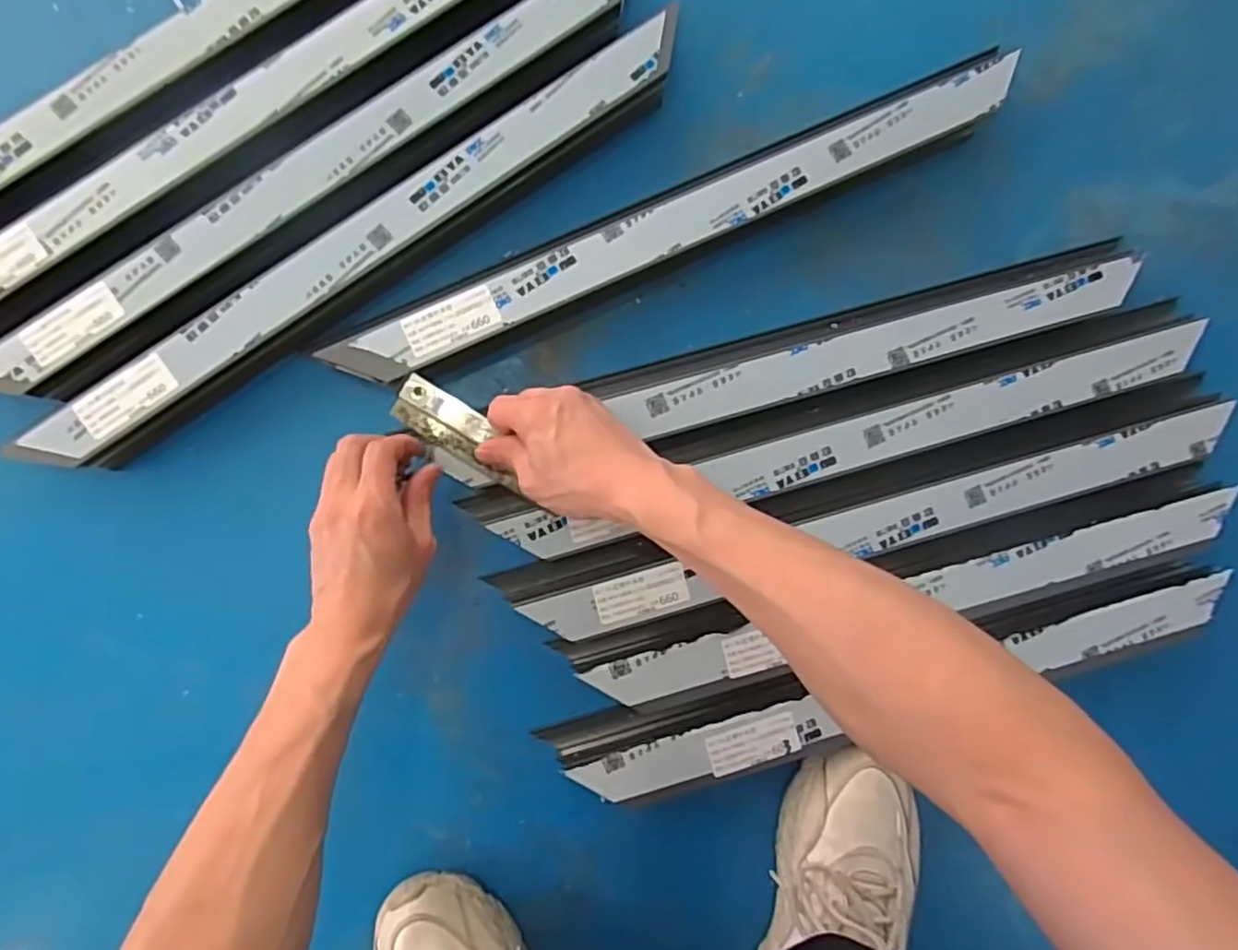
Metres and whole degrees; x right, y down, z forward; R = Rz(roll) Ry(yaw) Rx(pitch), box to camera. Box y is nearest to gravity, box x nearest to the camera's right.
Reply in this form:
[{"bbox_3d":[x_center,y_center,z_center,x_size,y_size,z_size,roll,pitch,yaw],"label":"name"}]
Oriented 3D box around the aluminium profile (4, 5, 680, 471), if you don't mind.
[{"bbox_3d":[-0.183,-0.176,0.538,0.579,0.050,0.063,-36,90,-6],"label":"aluminium profile"}]

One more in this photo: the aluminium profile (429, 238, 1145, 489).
[{"bbox_3d":[0.145,-0.089,0.558,0.572,0.056,0.068,-16,89,-5],"label":"aluminium profile"}]

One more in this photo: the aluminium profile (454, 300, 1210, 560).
[{"bbox_3d":[0.189,-0.035,0.563,0.607,0.051,0.068,-15,88,-5],"label":"aluminium profile"}]

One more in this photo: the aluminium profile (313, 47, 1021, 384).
[{"bbox_3d":[0.056,-0.200,0.559,0.589,0.052,0.056,-26,89,-6],"label":"aluminium profile"}]

